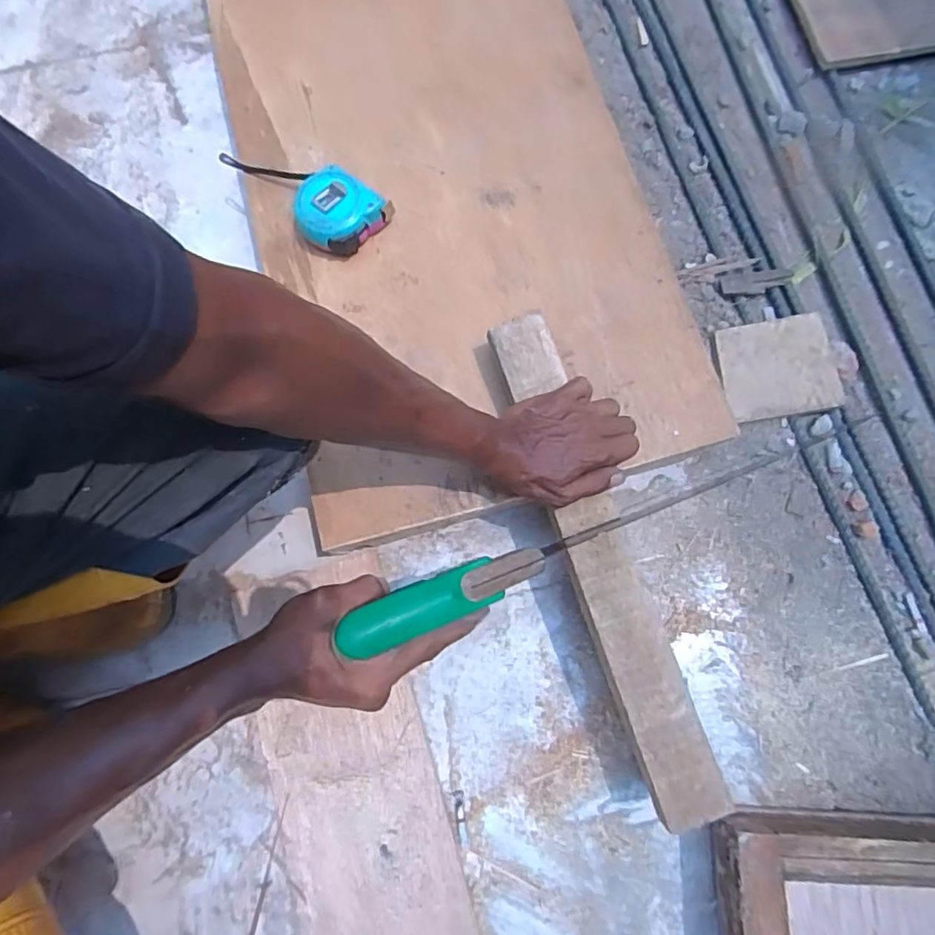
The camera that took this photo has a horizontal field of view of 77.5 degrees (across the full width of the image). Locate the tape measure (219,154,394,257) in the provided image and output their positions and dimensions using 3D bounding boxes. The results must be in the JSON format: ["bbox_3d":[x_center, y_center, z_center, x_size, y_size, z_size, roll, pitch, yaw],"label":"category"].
[{"bbox_3d":[-0.181,-0.288,0.600,0.203,0.041,0.073,34,79,10],"label":"tape measure"}]

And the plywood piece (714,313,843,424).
[{"bbox_3d":[0.329,-0.105,0.618,0.111,0.009,0.104,-11,81,8],"label":"plywood piece"}]

